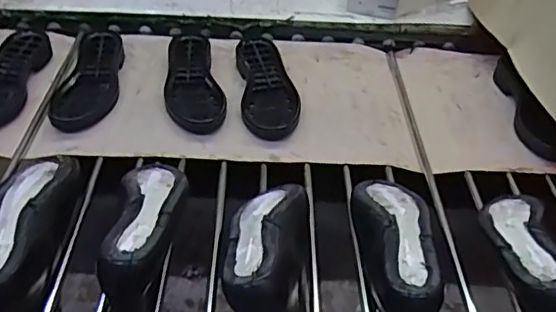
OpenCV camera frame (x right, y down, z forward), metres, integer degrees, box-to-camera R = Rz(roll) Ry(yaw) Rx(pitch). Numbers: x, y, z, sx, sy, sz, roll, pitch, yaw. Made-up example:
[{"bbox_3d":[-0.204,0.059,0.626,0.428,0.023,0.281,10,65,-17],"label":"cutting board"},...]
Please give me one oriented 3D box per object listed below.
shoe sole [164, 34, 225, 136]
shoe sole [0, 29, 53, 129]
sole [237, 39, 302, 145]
[{"bbox_3d":[-0.139,-0.124,0.930,0.087,0.032,0.231,-6,40,-10],"label":"shoe sole"},{"bbox_3d":[-0.436,-0.130,0.918,0.088,0.031,0.232,2,39,-1],"label":"shoe sole"},{"bbox_3d":[-0.018,-0.119,0.941,0.089,0.029,0.245,-2,40,-6],"label":"sole"}]

